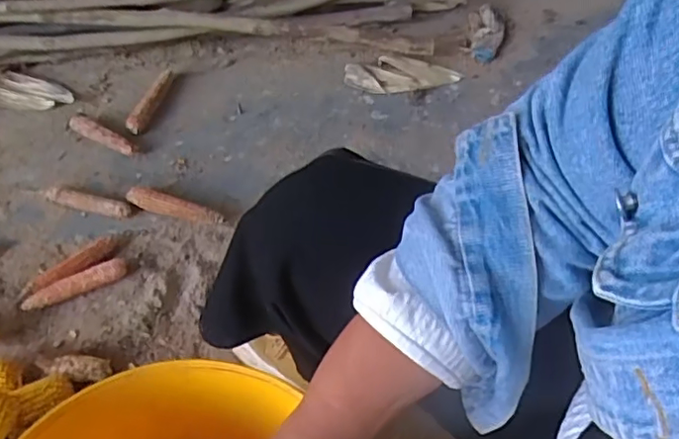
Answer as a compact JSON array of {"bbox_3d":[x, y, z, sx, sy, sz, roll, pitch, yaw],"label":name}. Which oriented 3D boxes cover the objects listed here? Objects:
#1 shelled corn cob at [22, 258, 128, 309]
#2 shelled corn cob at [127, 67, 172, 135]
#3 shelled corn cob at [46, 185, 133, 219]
[{"bbox_3d":[-0.391,0.099,0.872,0.149,0.026,0.030,-23,60,-18],"label":"shelled corn cob"},{"bbox_3d":[-0.339,-0.223,1.066,0.038,0.030,0.159,15,56,7],"label":"shelled corn cob"},{"bbox_3d":[-0.407,-0.026,0.947,0.141,0.032,0.027,13,55,5],"label":"shelled corn cob"}]

